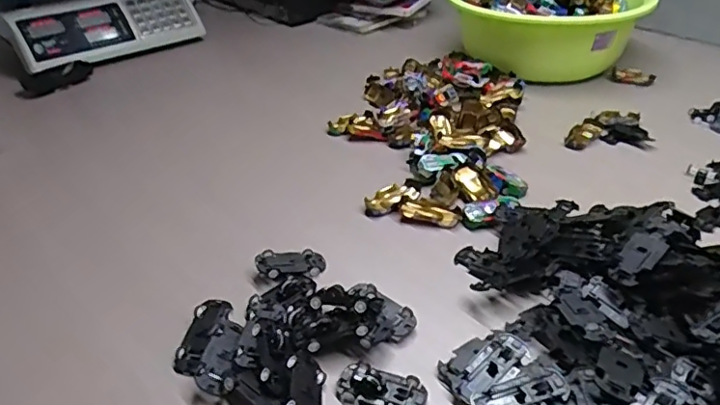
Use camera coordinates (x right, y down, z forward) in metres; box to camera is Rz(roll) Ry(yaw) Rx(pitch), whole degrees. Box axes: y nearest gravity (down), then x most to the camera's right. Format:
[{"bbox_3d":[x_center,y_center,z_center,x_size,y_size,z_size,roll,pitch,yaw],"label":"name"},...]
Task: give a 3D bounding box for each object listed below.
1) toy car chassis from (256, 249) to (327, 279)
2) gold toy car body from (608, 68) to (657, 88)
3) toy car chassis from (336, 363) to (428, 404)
[{"bbox_3d":[-0.063,0.057,0.527,0.065,0.011,0.032,1,30,-21],"label":"toy car chassis"},{"bbox_3d":[0.431,-0.201,0.890,0.066,0.017,0.023,15,37,25],"label":"gold toy car body"},{"bbox_3d":[0.016,0.134,0.406,0.063,0.013,0.031,9,35,18],"label":"toy car chassis"}]

